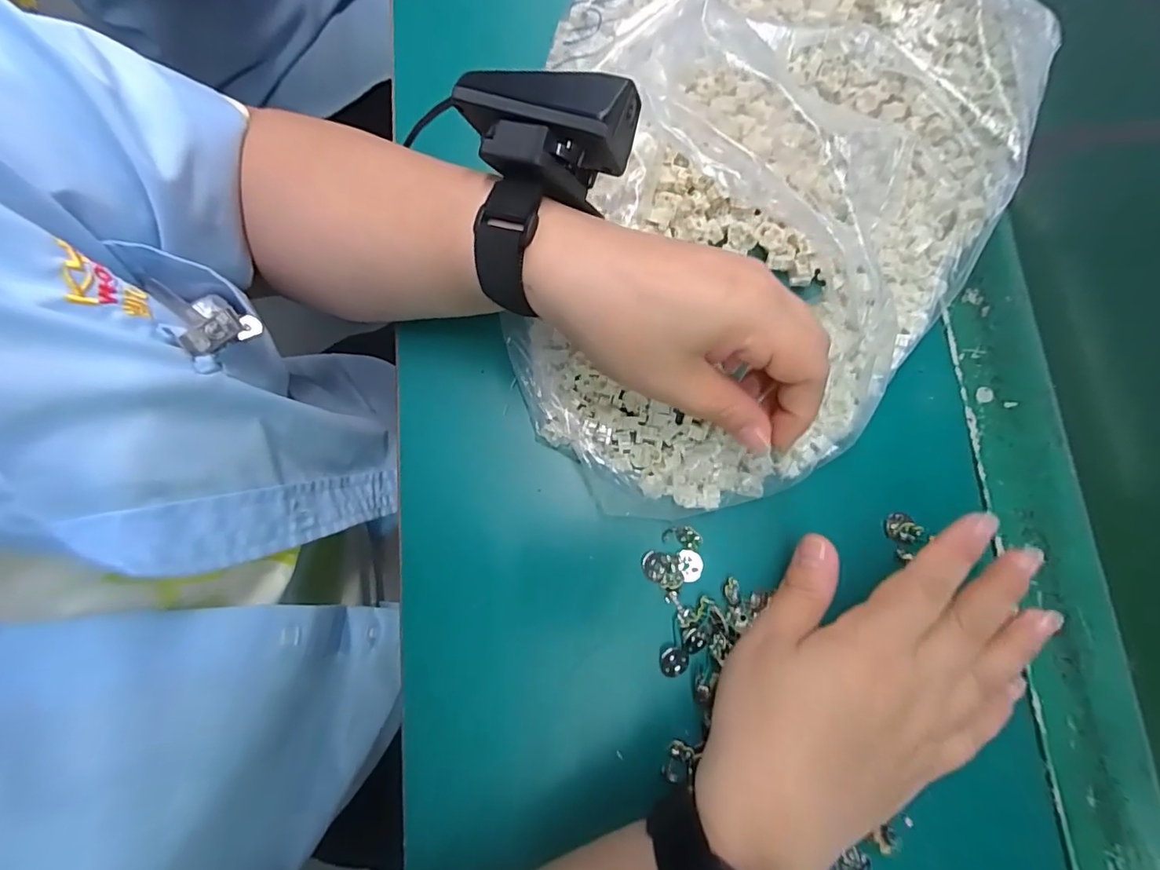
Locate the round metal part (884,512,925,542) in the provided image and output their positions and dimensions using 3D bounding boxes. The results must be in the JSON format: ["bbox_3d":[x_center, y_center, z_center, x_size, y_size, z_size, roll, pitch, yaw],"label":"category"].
[{"bbox_3d":[0.165,0.047,0.266,0.012,0.013,0.014,-1,80,0],"label":"round metal part"}]

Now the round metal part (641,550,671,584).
[{"bbox_3d":[0.039,0.068,0.267,0.015,0.004,0.016,0,80,0],"label":"round metal part"}]

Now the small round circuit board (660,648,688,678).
[{"bbox_3d":[0.046,0.112,0.257,0.014,0.007,0.014,0,80,0],"label":"small round circuit board"}]

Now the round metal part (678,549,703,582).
[{"bbox_3d":[0.057,0.067,0.266,0.013,0.004,0.016,8,80,2],"label":"round metal part"}]

